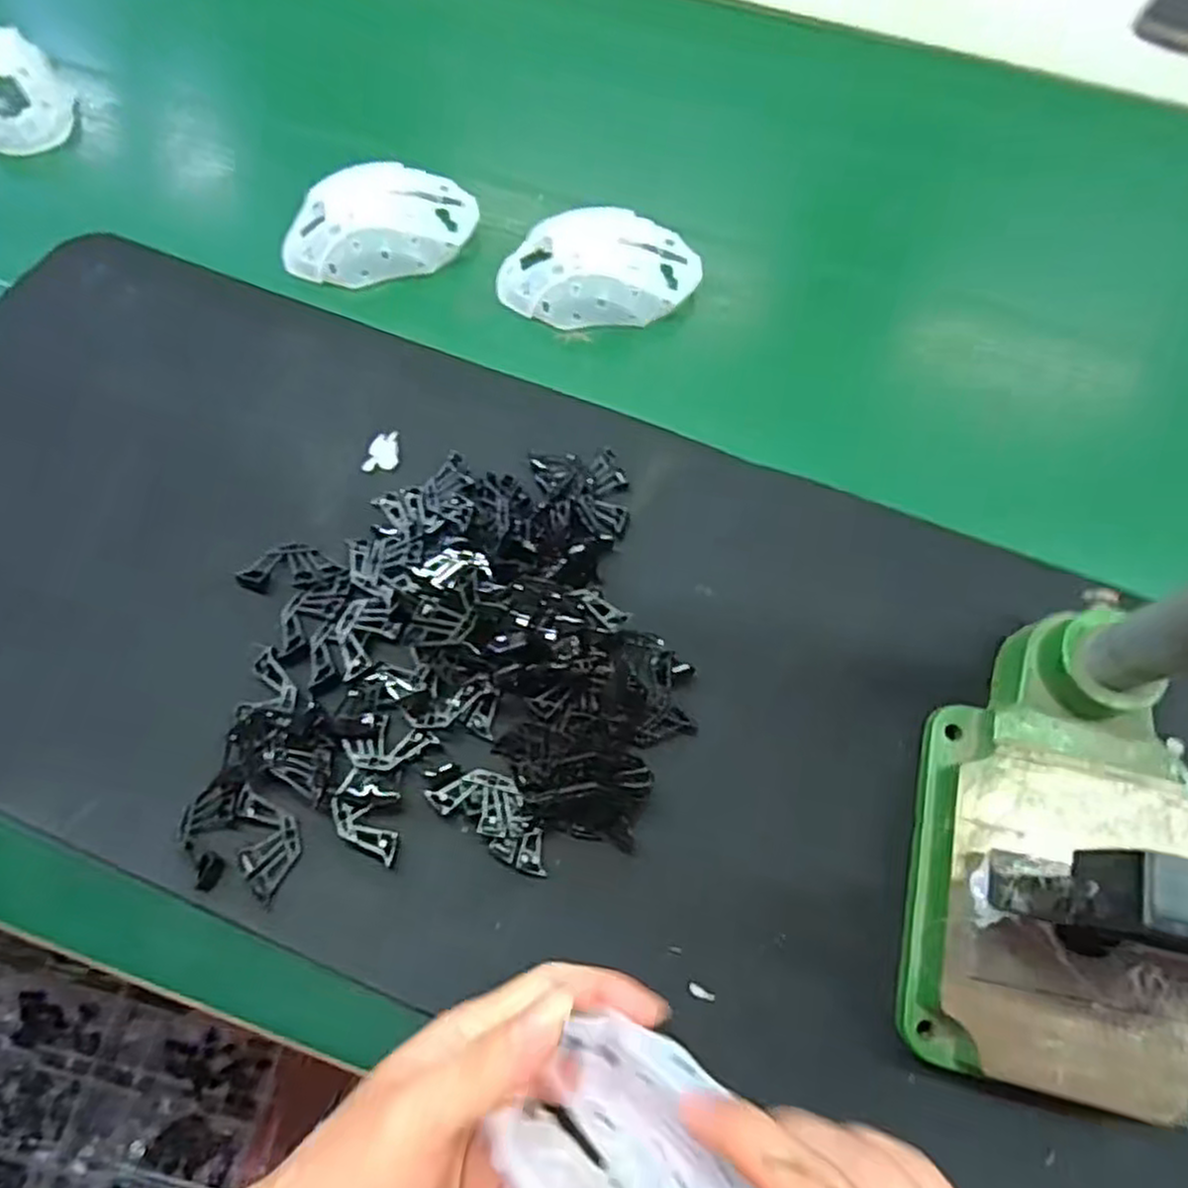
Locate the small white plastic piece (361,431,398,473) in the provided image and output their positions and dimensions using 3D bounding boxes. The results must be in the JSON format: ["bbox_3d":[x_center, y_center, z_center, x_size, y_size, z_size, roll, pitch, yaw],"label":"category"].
[{"bbox_3d":[-0.112,-0.075,0.400,0.018,0.004,0.021,-5,70,-2],"label":"small white plastic piece"}]

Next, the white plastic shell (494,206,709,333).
[{"bbox_3d":[0.003,-0.191,0.438,0.113,0.031,0.057,-2,70,-1],"label":"white plastic shell"}]

